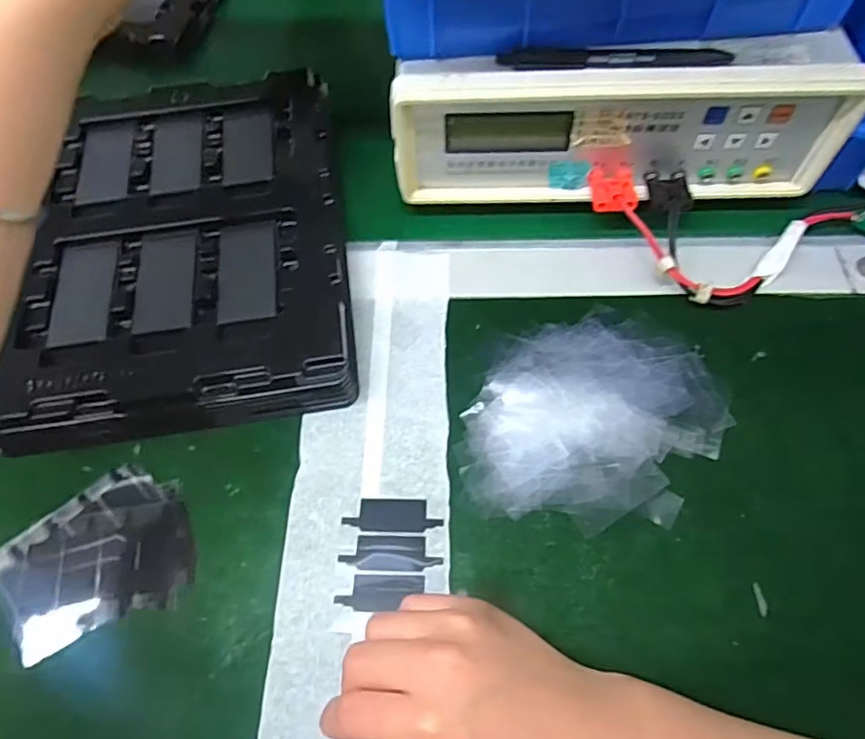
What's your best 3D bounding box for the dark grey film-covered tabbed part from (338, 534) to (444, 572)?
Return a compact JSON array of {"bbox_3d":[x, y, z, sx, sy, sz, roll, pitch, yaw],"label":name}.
[{"bbox_3d":[-0.023,0.101,0.324,0.054,0.004,0.019,2,63,2],"label":"dark grey film-covered tabbed part"}]

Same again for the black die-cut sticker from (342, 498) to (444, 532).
[{"bbox_3d":[-0.022,0.083,0.334,0.054,0.004,0.019,1,63,1],"label":"black die-cut sticker"}]

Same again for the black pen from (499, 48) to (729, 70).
[{"bbox_3d":[0.107,-0.185,0.349,0.134,0.014,0.015,0,63,1],"label":"black pen"}]

